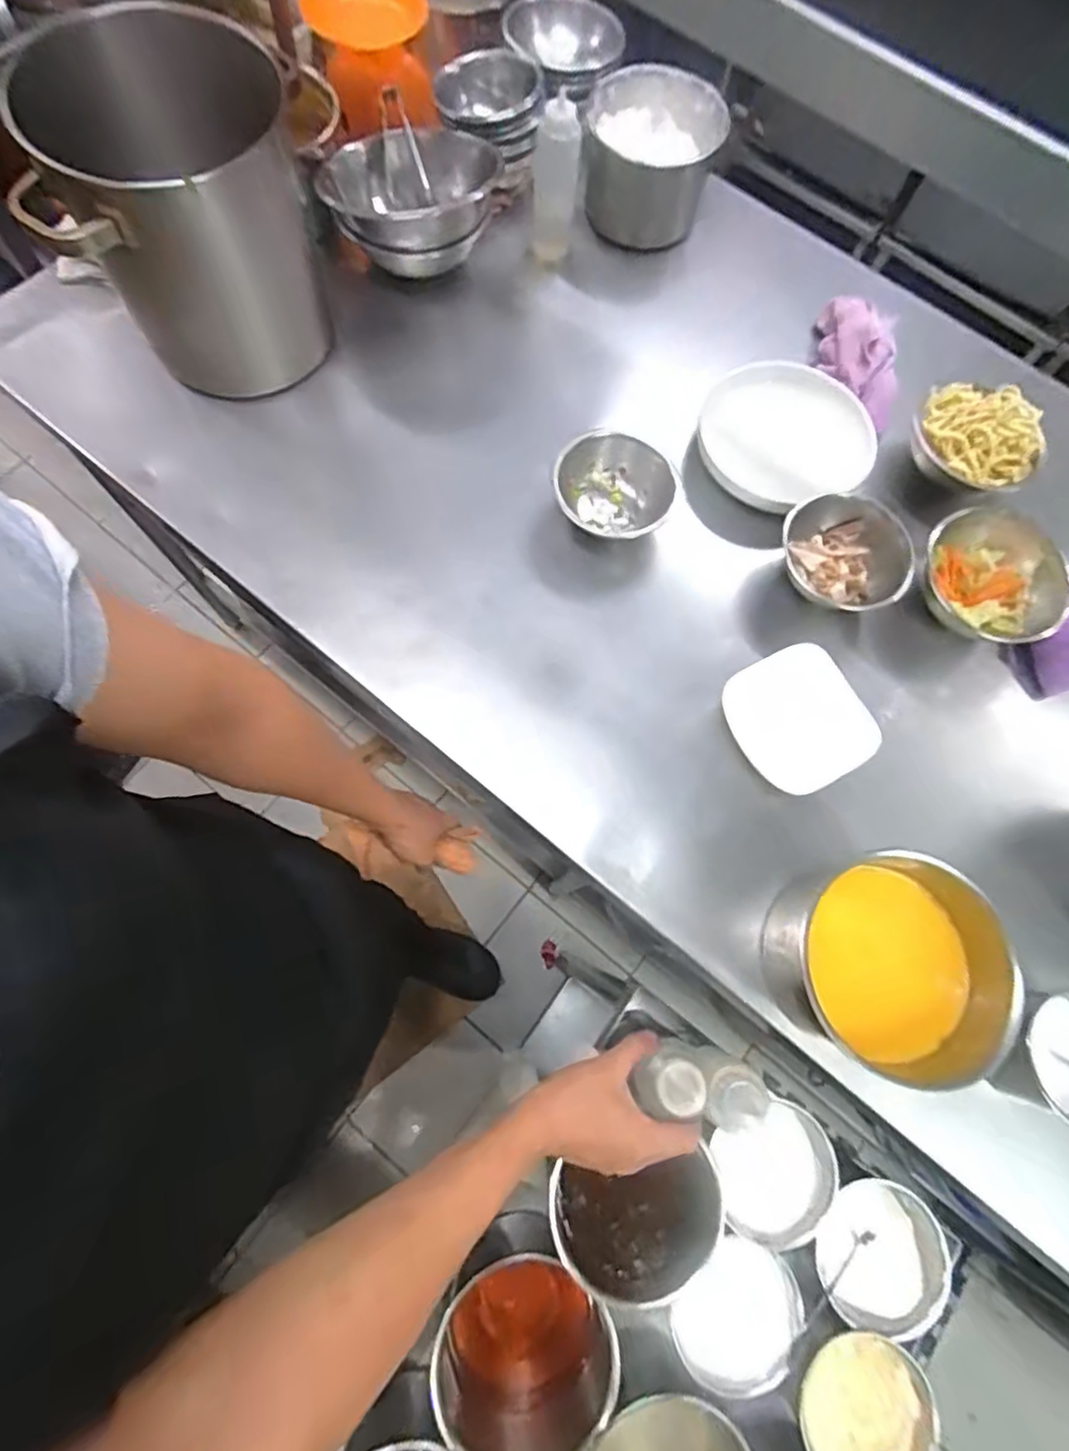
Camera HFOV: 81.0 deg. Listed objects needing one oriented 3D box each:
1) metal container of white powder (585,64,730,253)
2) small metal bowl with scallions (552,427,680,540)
[{"bbox_3d":[0.171,-0.820,0.910,0.190,0.132,0.157,-1,74,-3],"label":"metal container of white powder"},{"bbox_3d":[0.098,-0.293,0.782,0.150,0.072,0.123,31,75,6],"label":"small metal bowl with scallions"}]

